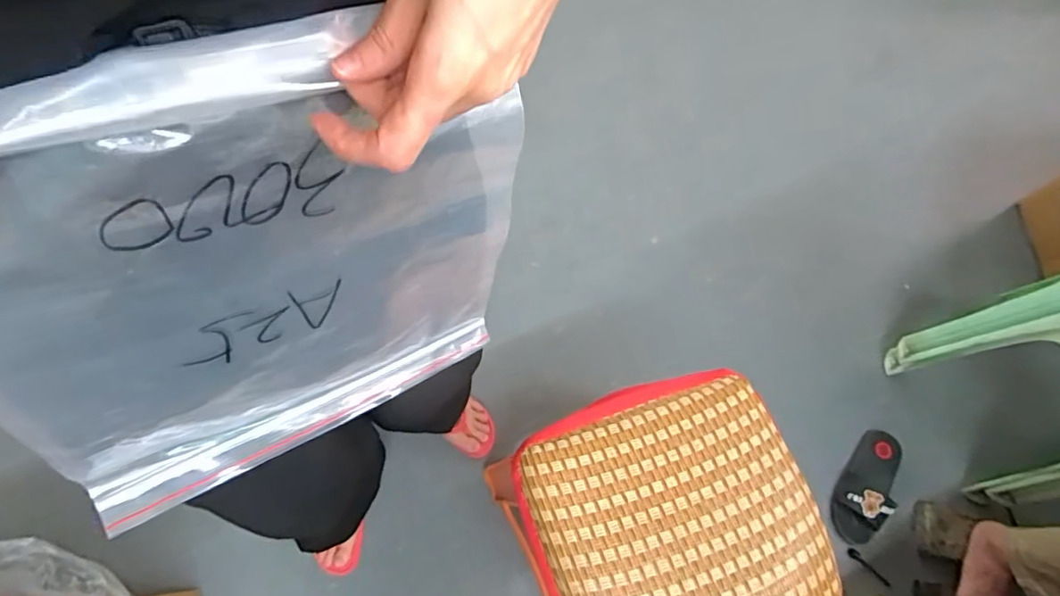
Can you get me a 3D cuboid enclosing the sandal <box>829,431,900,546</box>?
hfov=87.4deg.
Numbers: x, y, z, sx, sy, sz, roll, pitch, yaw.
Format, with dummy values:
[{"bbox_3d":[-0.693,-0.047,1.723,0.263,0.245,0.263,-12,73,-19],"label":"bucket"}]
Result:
[{"bbox_3d":[0.661,0.366,1.073,0.093,0.067,0.239,34,70,11],"label":"sandal"}]

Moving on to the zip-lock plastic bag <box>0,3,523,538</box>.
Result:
[{"bbox_3d":[-0.137,-0.005,0.317,0.279,0.291,0.024,-21,57,-27],"label":"zip-lock plastic bag"}]

